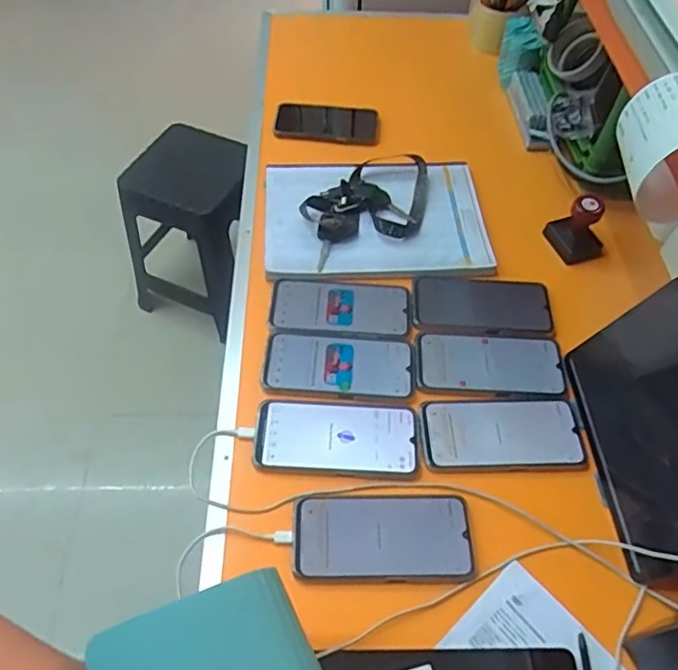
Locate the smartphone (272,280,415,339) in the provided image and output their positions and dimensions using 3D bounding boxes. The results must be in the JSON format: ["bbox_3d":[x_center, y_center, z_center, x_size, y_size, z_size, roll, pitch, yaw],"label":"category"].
[{"bbox_3d":[0.002,-0.035,0.717,0.166,0.010,0.077,4,56,0],"label":"smartphone"}]

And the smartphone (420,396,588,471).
[{"bbox_3d":[0.175,0.105,0.628,0.168,0.006,0.082,-1,56,-3],"label":"smartphone"}]

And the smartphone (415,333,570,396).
[{"bbox_3d":[0.175,0.032,0.680,0.166,0.007,0.084,2,56,-1],"label":"smartphone"}]

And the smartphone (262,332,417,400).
[{"bbox_3d":[0.001,0.035,0.672,0.170,0.009,0.083,3,56,0],"label":"smartphone"}]

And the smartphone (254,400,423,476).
[{"bbox_3d":[-0.001,0.107,0.618,0.170,0.005,0.080,2,56,-1],"label":"smartphone"}]

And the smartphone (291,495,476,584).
[{"bbox_3d":[0.041,0.194,0.562,0.169,0.009,0.081,1,56,-2],"label":"smartphone"}]

